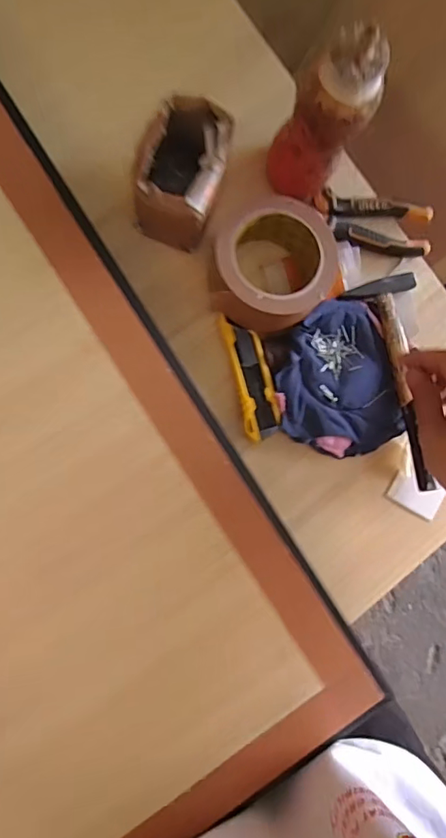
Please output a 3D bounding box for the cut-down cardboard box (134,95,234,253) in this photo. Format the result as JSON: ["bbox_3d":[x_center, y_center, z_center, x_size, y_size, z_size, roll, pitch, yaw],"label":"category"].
[{"bbox_3d":[-0.037,-0.204,0.440,0.069,0.088,0.101,11,90,-6],"label":"cut-down cardboard box"}]

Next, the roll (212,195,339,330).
[{"bbox_3d":[0.039,-0.135,0.460,0.116,0.057,0.109,0,91,-6],"label":"roll"}]

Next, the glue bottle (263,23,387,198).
[{"bbox_3d":[0.077,-0.229,0.403,0.056,0.150,0.051,0,91,-6],"label":"glue bottle"}]

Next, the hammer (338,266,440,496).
[{"bbox_3d":[0.168,-0.033,0.493,0.064,0.016,0.204,-11,88,-7],"label":"hammer"}]

